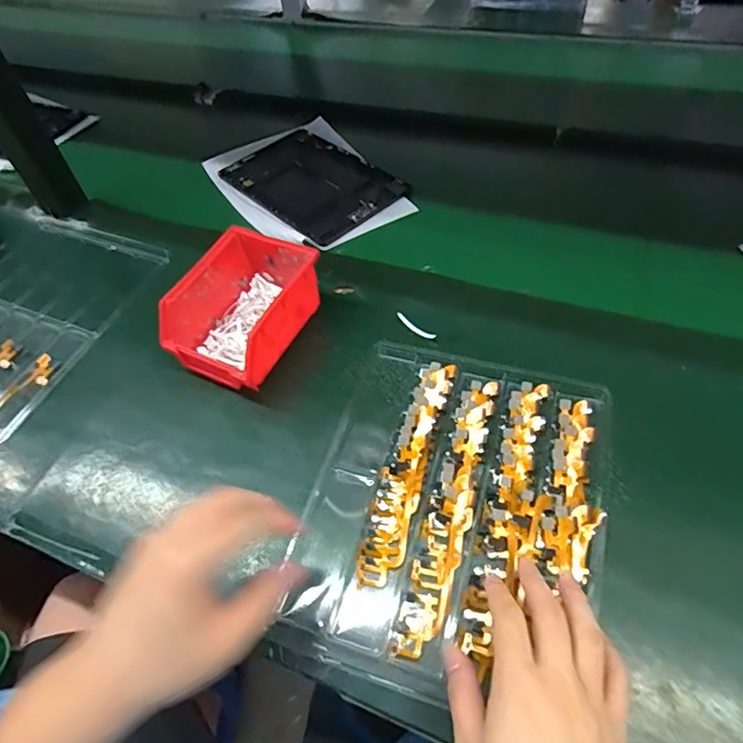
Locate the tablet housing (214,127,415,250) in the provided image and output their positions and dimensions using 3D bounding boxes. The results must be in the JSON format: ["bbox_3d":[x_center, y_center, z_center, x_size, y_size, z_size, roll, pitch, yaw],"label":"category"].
[{"bbox_3d":[-0.085,-0.263,0.700,0.160,0.015,0.247,-37,59,-21],"label":"tablet housing"}]

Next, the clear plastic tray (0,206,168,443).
[{"bbox_3d":[-0.411,-0.074,0.594,0.251,0.024,0.280,19,57,18],"label":"clear plastic tray"}]

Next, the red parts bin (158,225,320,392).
[{"bbox_3d":[-0.124,-0.059,0.501,0.107,0.075,0.142,22,58,20],"label":"red parts bin"}]

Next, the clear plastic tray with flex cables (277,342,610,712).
[{"bbox_3d":[0.067,0.100,0.406,0.216,0.016,0.267,13,54,15],"label":"clear plastic tray with flex cables"}]

